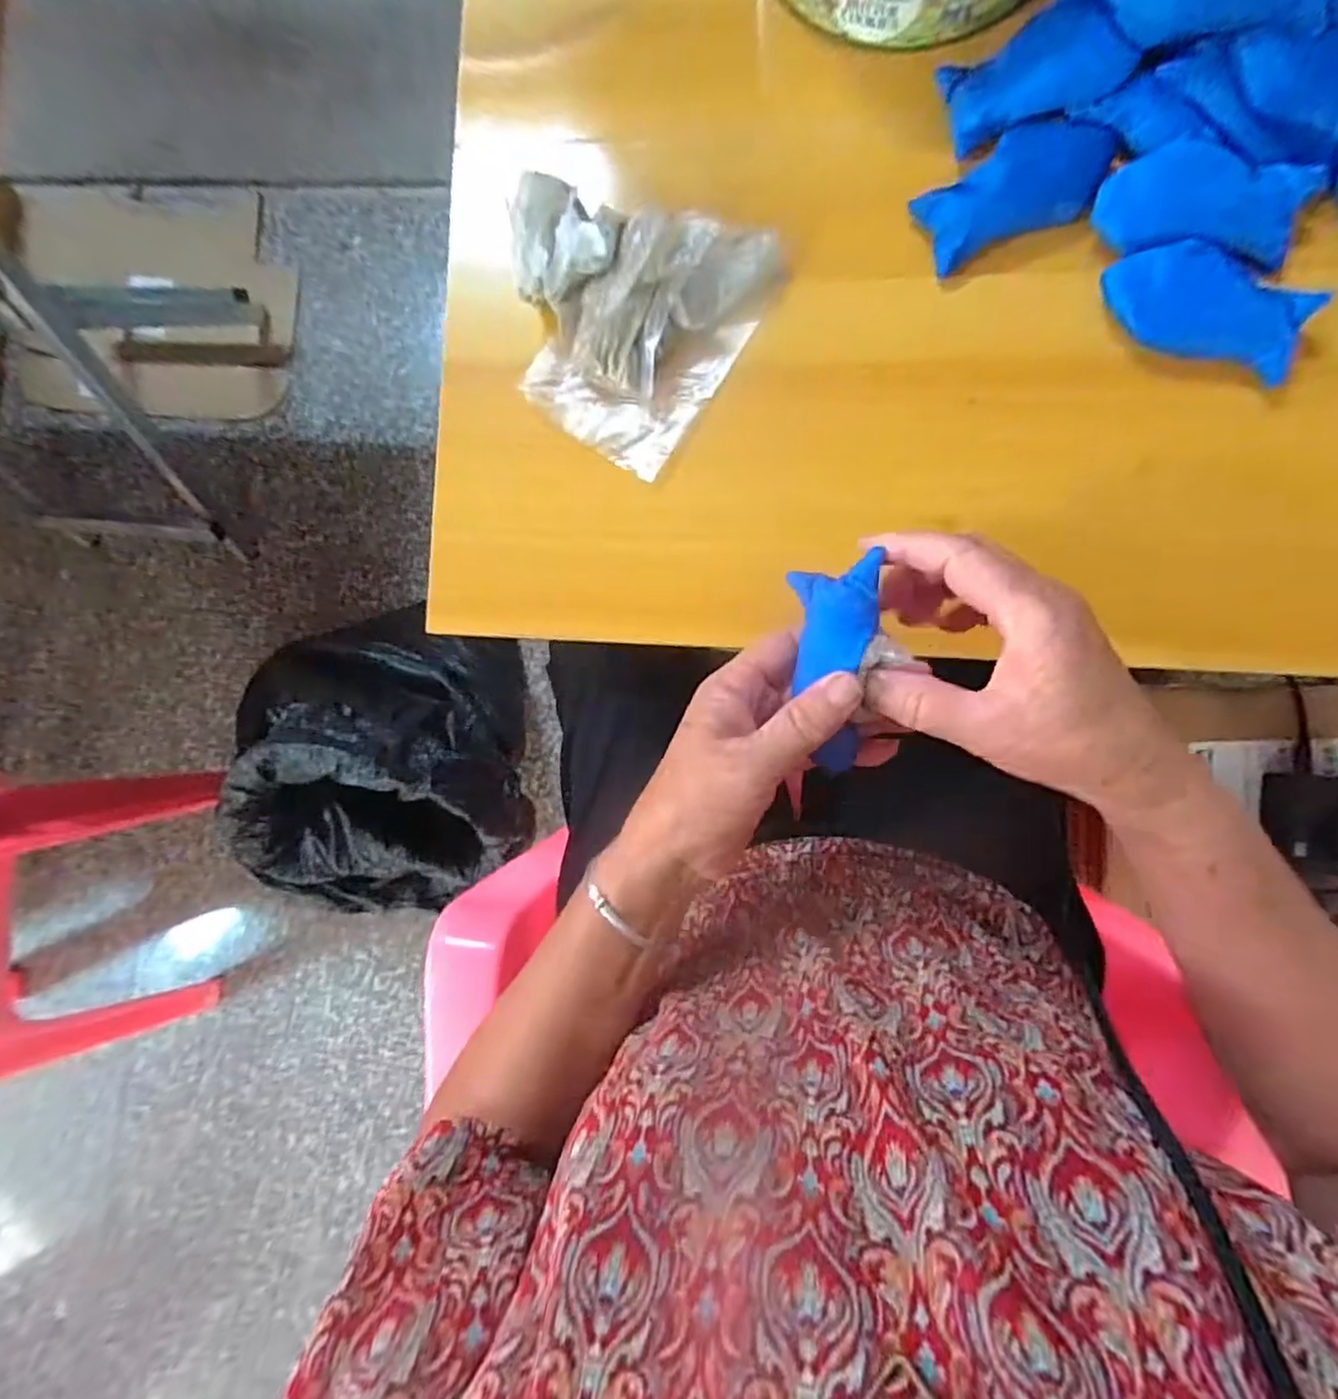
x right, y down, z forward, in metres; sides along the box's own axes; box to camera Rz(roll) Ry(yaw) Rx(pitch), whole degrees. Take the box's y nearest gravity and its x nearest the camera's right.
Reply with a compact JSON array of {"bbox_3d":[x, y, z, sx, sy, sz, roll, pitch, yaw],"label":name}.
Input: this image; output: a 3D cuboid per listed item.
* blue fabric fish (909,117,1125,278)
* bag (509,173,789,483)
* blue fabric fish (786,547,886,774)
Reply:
[{"bbox_3d":[0.188,-0.277,0.362,0.101,0.011,0.054,-23,85,7],"label":"blue fabric fish"},{"bbox_3d":[-0.030,-0.225,0.373,0.139,0.050,0.144,34,93,8],"label":"bag"},{"bbox_3d":[0.072,-0.016,0.299,0.036,0.030,0.095,2,95,8],"label":"blue fabric fish"}]

